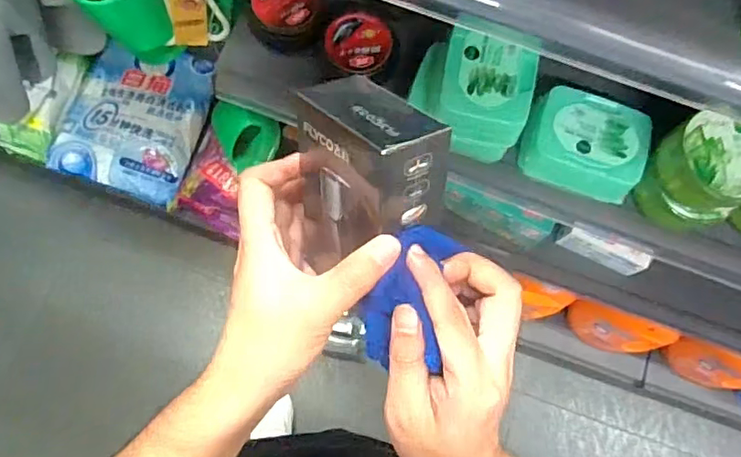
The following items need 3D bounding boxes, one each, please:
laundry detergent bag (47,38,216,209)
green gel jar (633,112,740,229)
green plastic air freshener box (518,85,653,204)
[{"bbox_3d":[-0.548,-0.248,1.267,0.295,0.092,0.317,17,75,3],"label":"laundry detergent bag"},{"bbox_3d":[0.343,-0.058,0.576,0.090,0.101,0.099,0,75,-2],"label":"green gel jar"},{"bbox_3d":[0.235,-0.091,0.604,0.125,0.051,0.092,18,75,3],"label":"green plastic air freshener box"}]

